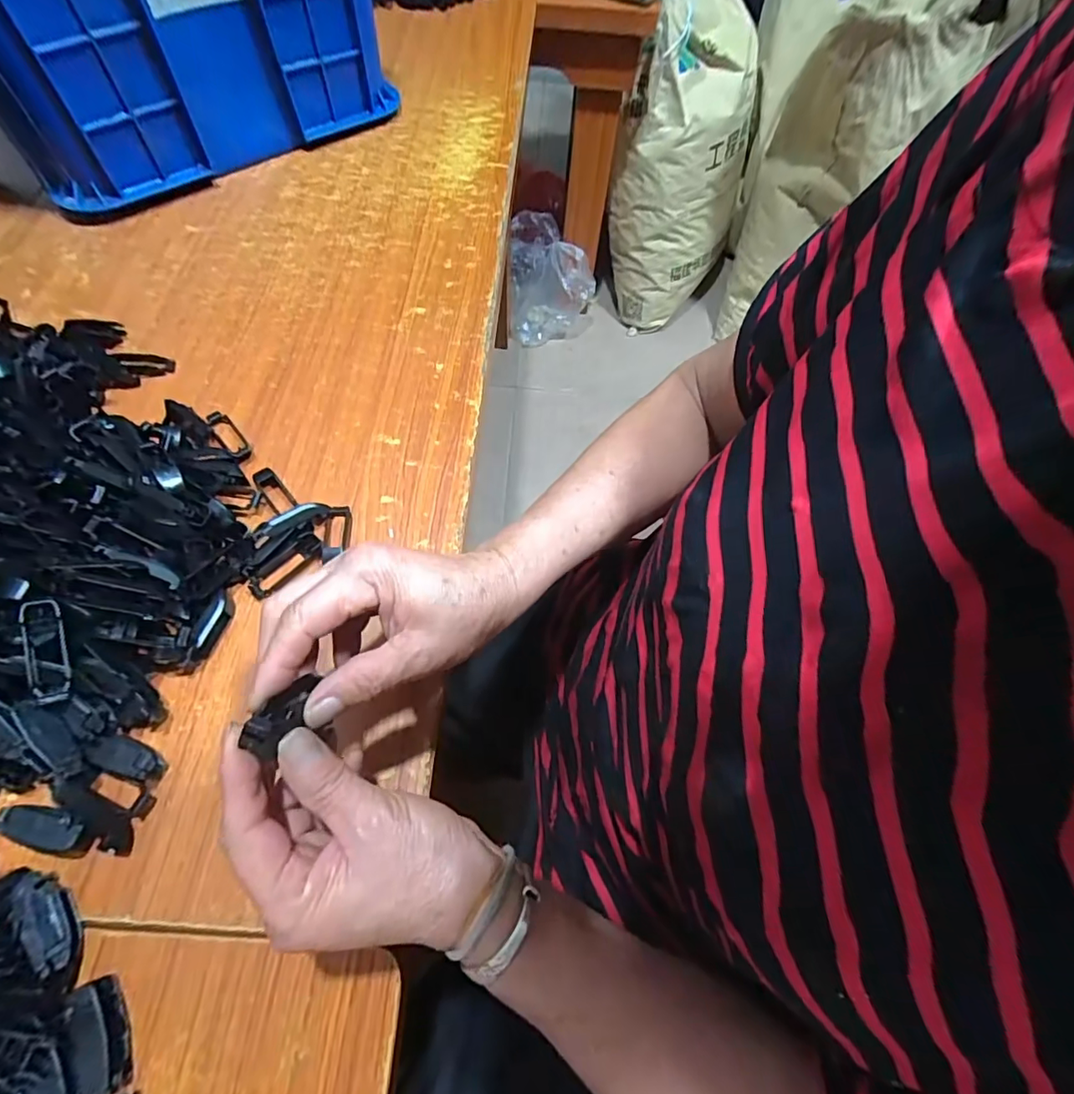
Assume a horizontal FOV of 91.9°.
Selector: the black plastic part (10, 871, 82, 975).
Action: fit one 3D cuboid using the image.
[{"bbox_3d":[-0.254,0.194,0.270,0.016,0.014,0.054,-36,70,-19],"label":"black plastic part"}]

